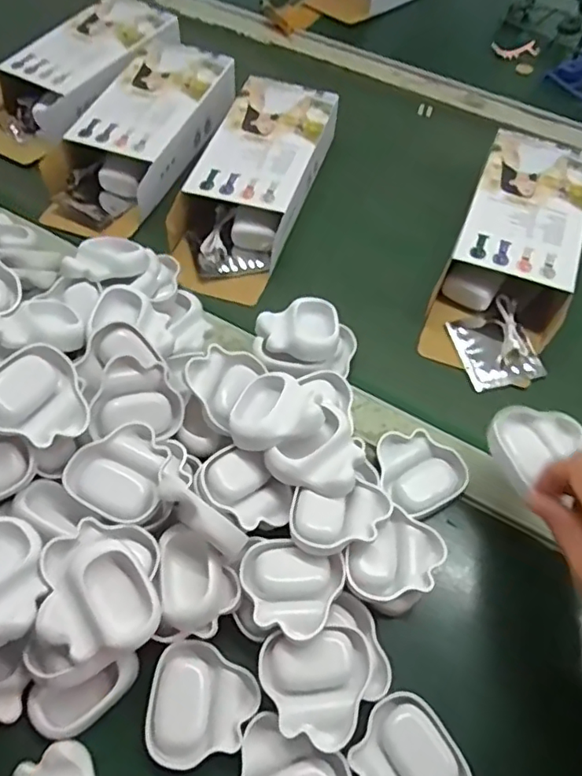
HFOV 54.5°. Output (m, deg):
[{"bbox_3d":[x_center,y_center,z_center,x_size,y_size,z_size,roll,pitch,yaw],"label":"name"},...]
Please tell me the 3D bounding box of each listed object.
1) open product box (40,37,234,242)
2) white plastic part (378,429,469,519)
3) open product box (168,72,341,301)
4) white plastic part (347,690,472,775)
[{"bbox_3d":[-0.158,-0.262,0.588,0.112,0.065,0.244,21,62,9],"label":"open product box"},{"bbox_3d":[0.092,0.058,0.411,0.058,0.009,0.064,-29,65,-17],"label":"white plastic part"},{"bbox_3d":[-0.037,-0.197,0.548,0.101,0.054,0.248,18,61,8],"label":"open product box"},{"bbox_3d":[0.063,0.212,0.315,0.062,0.013,0.063,-32,66,-18],"label":"white plastic part"}]

